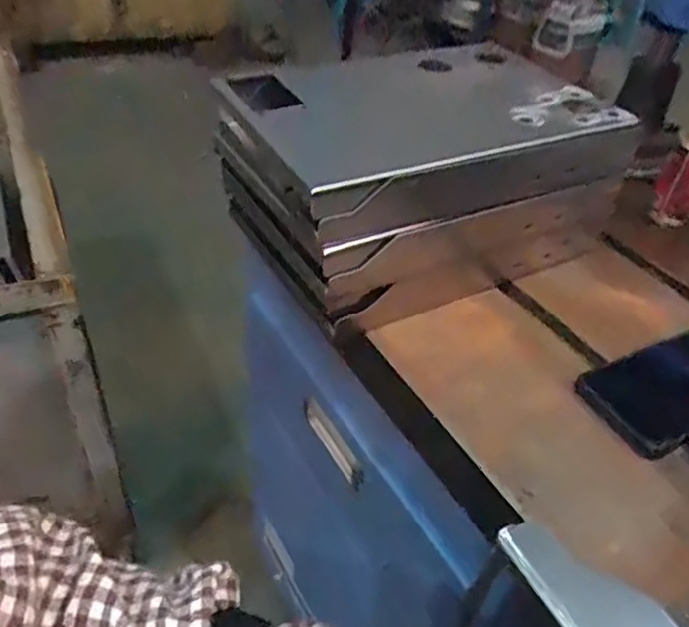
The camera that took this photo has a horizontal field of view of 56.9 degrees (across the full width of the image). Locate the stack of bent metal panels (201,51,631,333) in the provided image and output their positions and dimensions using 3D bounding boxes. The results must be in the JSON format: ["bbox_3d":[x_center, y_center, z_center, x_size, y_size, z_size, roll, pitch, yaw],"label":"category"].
[{"bbox_3d":[0.058,-0.127,0.580,0.325,0.141,0.214,-16,45,-23],"label":"stack of bent metal panels"}]

